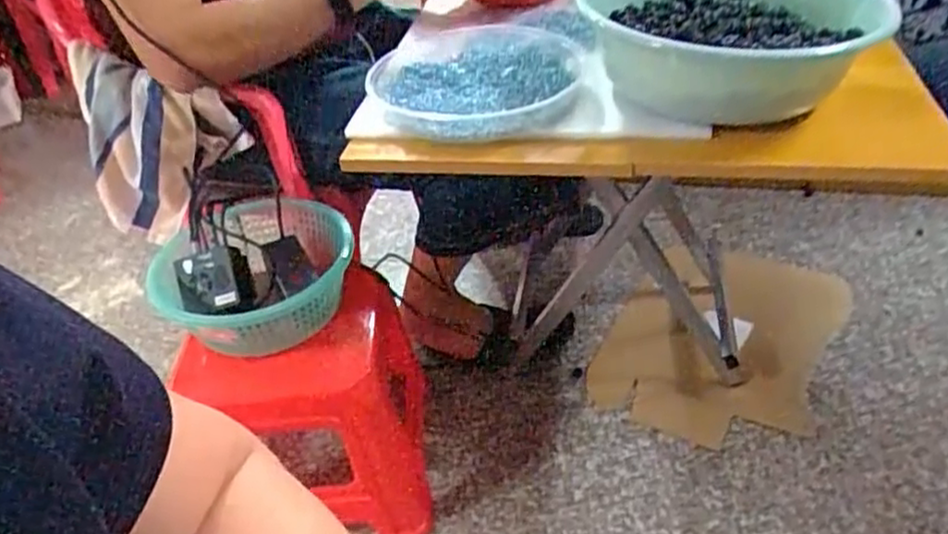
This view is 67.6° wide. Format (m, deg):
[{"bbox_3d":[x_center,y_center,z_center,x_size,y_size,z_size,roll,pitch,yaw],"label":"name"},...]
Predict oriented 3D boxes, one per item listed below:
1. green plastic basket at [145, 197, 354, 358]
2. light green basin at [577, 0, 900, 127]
[{"bbox_3d":[-0.276,0.009,0.891,0.238,0.089,0.231,-4,38,3],"label":"green plastic basket"},{"bbox_3d":[0.268,-0.260,0.782,0.266,0.104,0.301,-5,36,1],"label":"light green basin"}]

